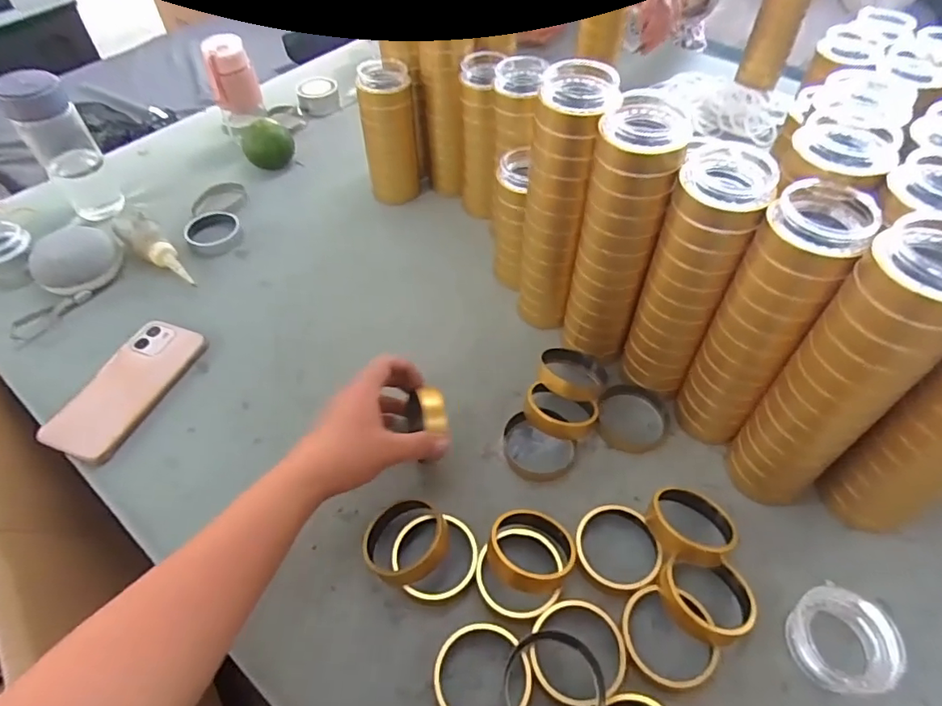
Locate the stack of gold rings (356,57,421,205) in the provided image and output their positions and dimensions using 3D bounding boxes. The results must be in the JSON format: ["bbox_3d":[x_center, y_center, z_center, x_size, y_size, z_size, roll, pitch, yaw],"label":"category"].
[{"bbox_3d":[-0.108,-0.293,0.738,0.068,0.161,0.072,-5,50,-4],"label":"stack of gold rings"}]

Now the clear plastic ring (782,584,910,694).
[{"bbox_3d":[0.275,0.214,0.409,0.071,0.034,0.069,0,50,0],"label":"clear plastic ring"}]

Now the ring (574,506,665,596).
[{"bbox_3d":[0.120,0.163,0.458,0.068,0.024,0.069,0,50,0],"label":"ring"}]

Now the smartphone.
[{"bbox_3d":[-0.355,0.033,0.575,0.081,0.012,0.169,20,49,9],"label":"smartphone"}]

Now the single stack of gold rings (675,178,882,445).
[{"bbox_3d":[0.235,-0.020,0.453,0.063,0.232,0.070,30,57,23],"label":"single stack of gold rings"}]

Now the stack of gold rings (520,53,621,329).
[{"bbox_3d":[0.086,-0.135,0.542,0.064,0.262,0.059,9,51,8],"label":"stack of gold rings"}]

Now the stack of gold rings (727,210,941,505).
[{"bbox_3d":[0.278,0.023,0.413,0.076,0.263,0.067,-31,56,-23],"label":"stack of gold rings"}]

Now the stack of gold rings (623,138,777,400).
[{"bbox_3d":[0.192,-0.068,0.488,0.067,0.227,0.080,21,53,17],"label":"stack of gold rings"}]

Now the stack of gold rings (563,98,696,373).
[{"bbox_3d":[0.135,-0.103,0.516,0.064,0.246,0.067,8,51,9],"label":"stack of gold rings"}]

